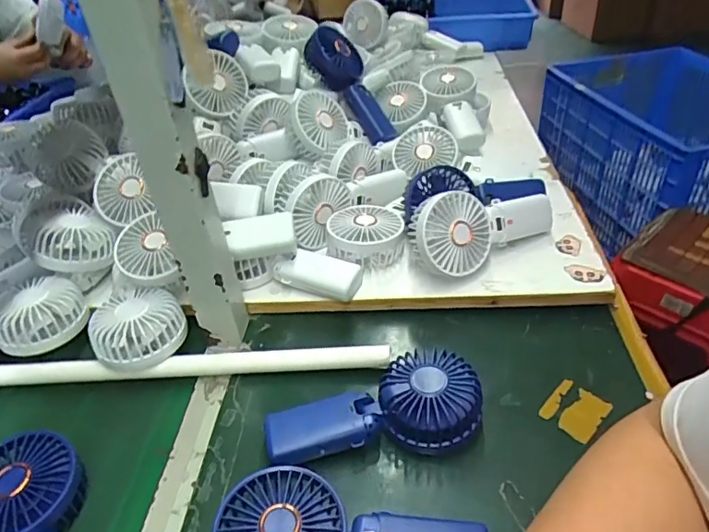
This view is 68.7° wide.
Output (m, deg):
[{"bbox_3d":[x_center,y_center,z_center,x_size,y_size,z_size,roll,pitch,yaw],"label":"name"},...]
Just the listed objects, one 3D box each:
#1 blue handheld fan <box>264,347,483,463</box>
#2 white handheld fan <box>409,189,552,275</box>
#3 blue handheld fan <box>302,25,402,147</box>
[{"bbox_3d":[0.016,0.119,0.443,0.179,0.048,0.085,-6,37,-1],"label":"blue handheld fan"},{"bbox_3d":[0.140,-0.040,0.578,0.185,0.088,0.048,-7,3,-28],"label":"white handheld fan"},{"bbox_3d":[-0.005,-0.255,0.754,0.073,0.178,0.058,-42,11,-38],"label":"blue handheld fan"}]

